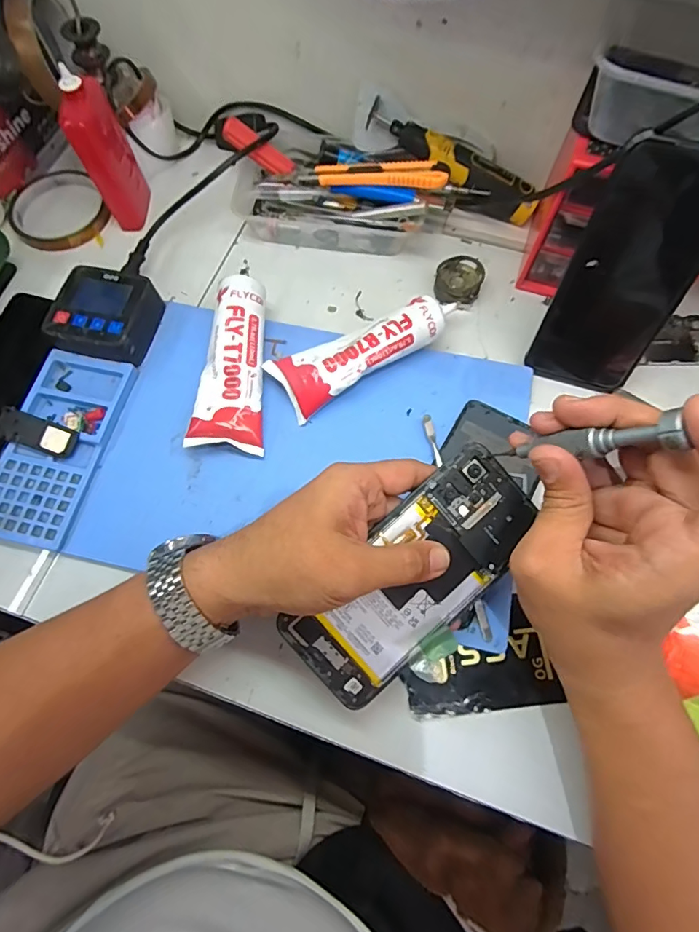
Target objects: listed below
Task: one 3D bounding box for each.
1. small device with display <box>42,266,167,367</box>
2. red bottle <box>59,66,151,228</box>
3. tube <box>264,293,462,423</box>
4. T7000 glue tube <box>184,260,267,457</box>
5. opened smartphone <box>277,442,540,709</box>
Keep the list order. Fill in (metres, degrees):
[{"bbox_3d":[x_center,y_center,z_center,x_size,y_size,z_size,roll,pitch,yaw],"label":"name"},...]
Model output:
[{"bbox_3d":[-0.199,-0.120,0.376,0.071,0.031,0.075,11,70,4],"label":"small device with display"},{"bbox_3d":[-0.208,-0.270,0.398,0.034,0.107,0.055,-14,71,-5],"label":"red bottle"},{"bbox_3d":[0.012,-0.092,0.366,0.145,0.035,0.048,-29,72,-10],"label":"tube"},{"bbox_3d":[-0.089,-0.082,0.362,0.053,0.036,0.143,3,70,1],"label":"T7000 glue tube"},{"bbox_3d":[0.041,0.064,0.278,0.163,0.004,0.071,-43,92,-6],"label":"opened smartphone"}]

